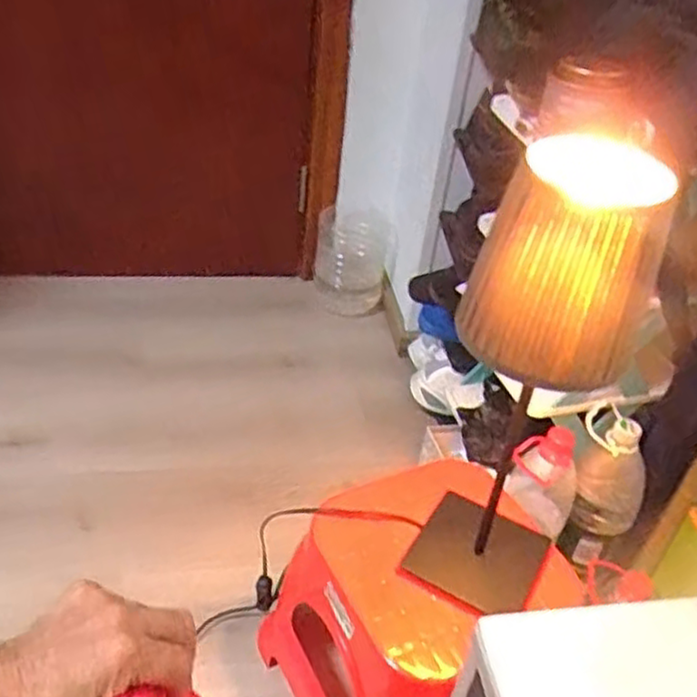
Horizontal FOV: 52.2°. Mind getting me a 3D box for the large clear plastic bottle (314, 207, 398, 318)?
[{"bbox_3d":[0.010,-0.189,1.556,0.163,0.181,0.142,6,37,-2],"label":"large clear plastic bottle"}]

